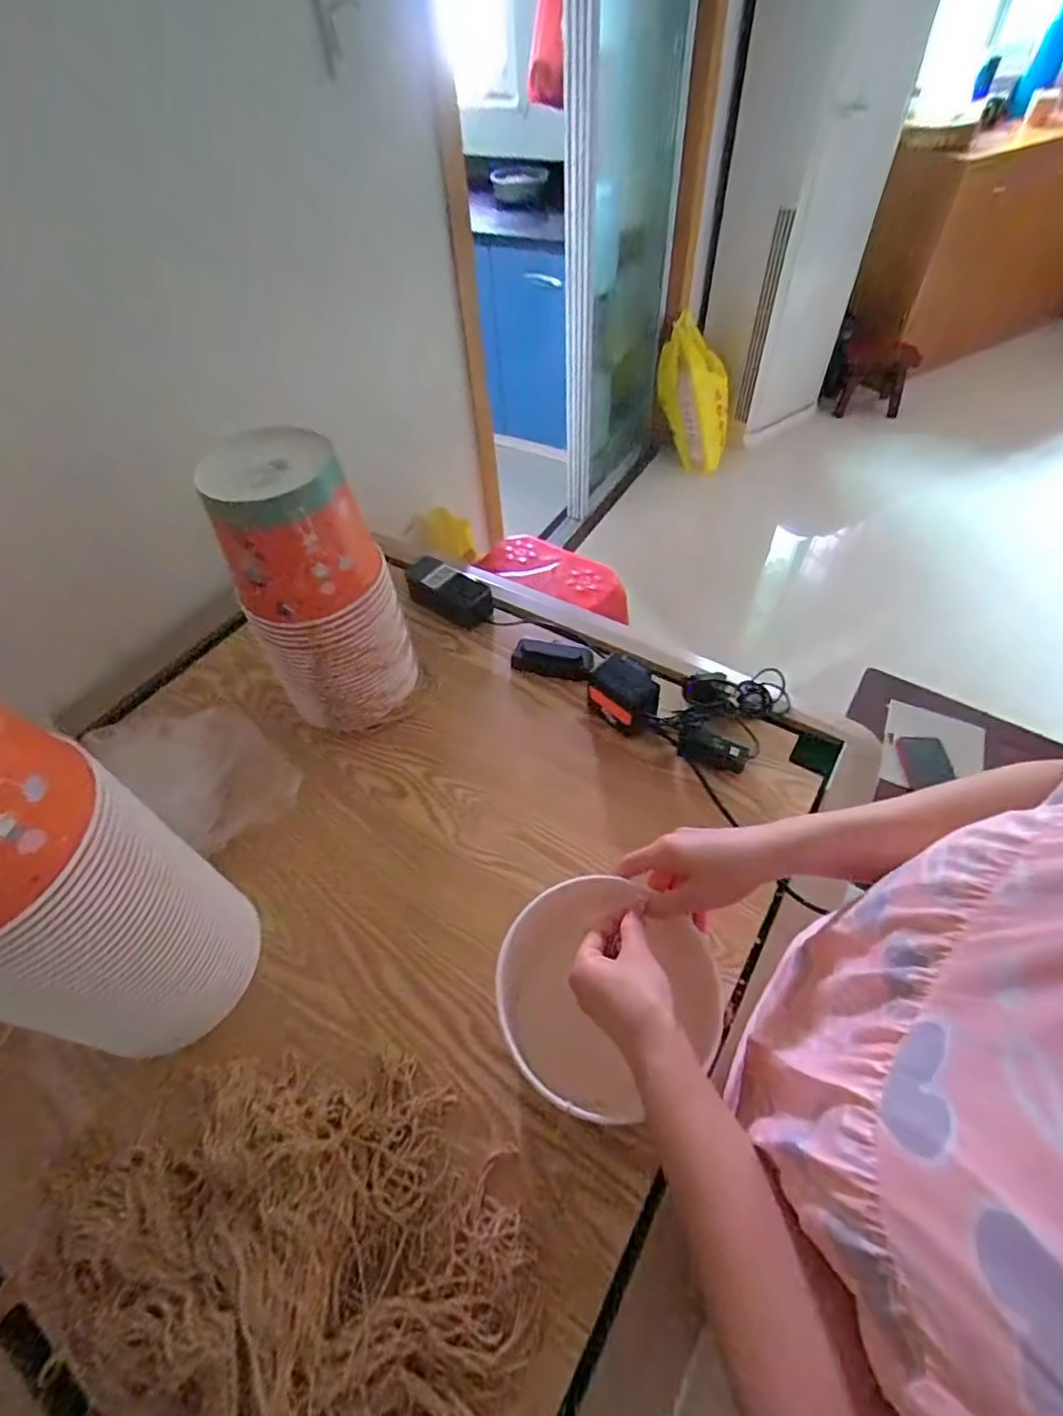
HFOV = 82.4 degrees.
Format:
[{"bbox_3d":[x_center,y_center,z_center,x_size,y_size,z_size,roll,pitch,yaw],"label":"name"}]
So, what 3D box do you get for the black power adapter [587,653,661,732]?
[{"bbox_3d":[0.113,-0.014,0.731,0.084,0.072,0.054,34,60,26],"label":"black power adapter"}]

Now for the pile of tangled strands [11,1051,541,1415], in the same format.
[{"bbox_3d":[-0.175,0.390,0.426,0.341,0.059,0.283,36,60,27],"label":"pile of tangled strands"}]

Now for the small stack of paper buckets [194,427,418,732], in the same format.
[{"bbox_3d":[-0.230,-0.121,0.674,0.154,0.313,0.135,-19,53,-13],"label":"small stack of paper buckets"}]

